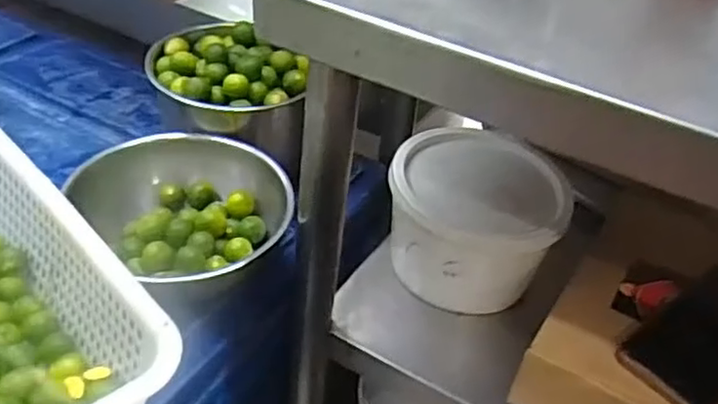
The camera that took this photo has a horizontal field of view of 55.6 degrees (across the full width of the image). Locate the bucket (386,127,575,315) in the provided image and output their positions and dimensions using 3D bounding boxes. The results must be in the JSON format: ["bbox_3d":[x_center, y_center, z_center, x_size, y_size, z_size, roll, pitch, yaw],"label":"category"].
[{"bbox_3d":[0.109,0.023,0.672,0.162,0.122,0.150,4,38,-3],"label":"bucket"}]

